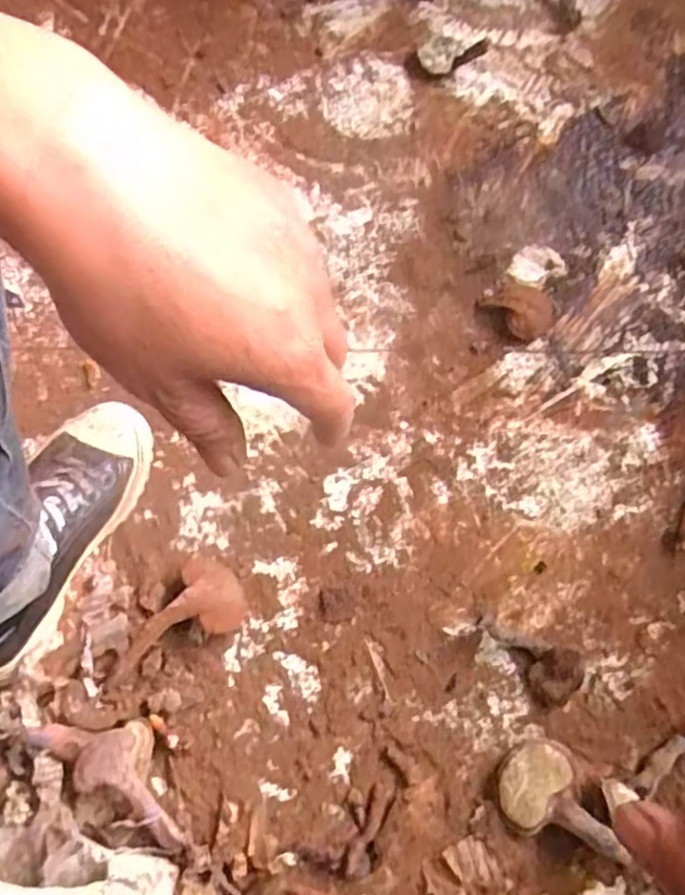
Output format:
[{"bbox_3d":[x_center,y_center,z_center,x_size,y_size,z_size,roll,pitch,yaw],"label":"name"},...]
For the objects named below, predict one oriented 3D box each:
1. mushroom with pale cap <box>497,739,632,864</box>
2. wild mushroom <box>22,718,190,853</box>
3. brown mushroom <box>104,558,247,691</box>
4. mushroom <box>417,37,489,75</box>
[{"bbox_3d":[0.149,0.260,0.507,0.061,0.044,0.082,-25,76,-5],"label":"mushroom with pale cap"},{"bbox_3d":[-0.158,0.231,0.506,0.131,0.026,0.052,37,79,10],"label":"wild mushroom"},{"bbox_3d":[-0.124,0.146,0.545,0.061,0.038,0.117,32,78,9],"label":"brown mushroom"},{"bbox_3d":[0.108,-0.386,0.690,0.067,0.011,0.037,-7,75,-1],"label":"mushroom"}]

